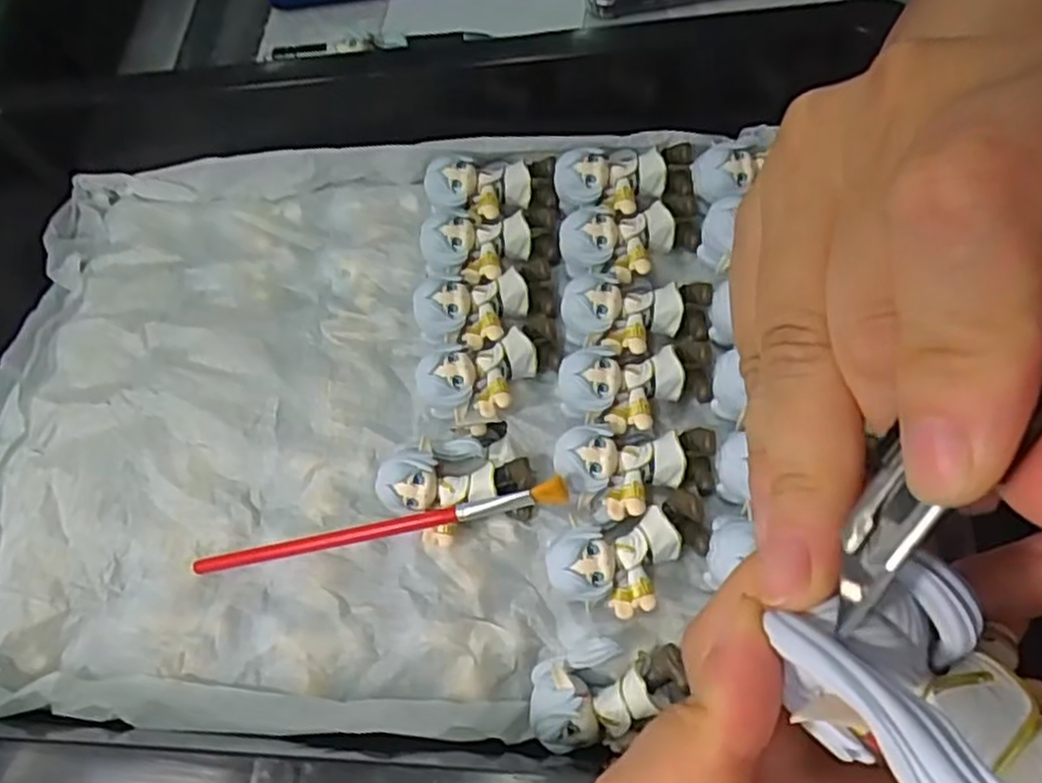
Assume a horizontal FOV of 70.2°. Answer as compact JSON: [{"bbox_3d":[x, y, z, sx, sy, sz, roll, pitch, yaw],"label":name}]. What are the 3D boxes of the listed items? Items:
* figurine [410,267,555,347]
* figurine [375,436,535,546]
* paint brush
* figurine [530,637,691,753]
[{"bbox_3d":[-0.014,-0.036,0.333,0.062,0.022,0.031,-14,67,-16],"label":"figurine"},{"bbox_3d":[-0.026,0.039,0.306,0.060,0.024,0.042,-8,66,7],"label":"figurine"},{"bbox_3d":[-0.060,0.056,0.301,0.163,0.007,0.008,-14,67,13],"label":"paint brush"},{"bbox_3d":[0.032,0.110,0.270,0.056,0.021,0.036,-12,68,22],"label":"figurine"}]

